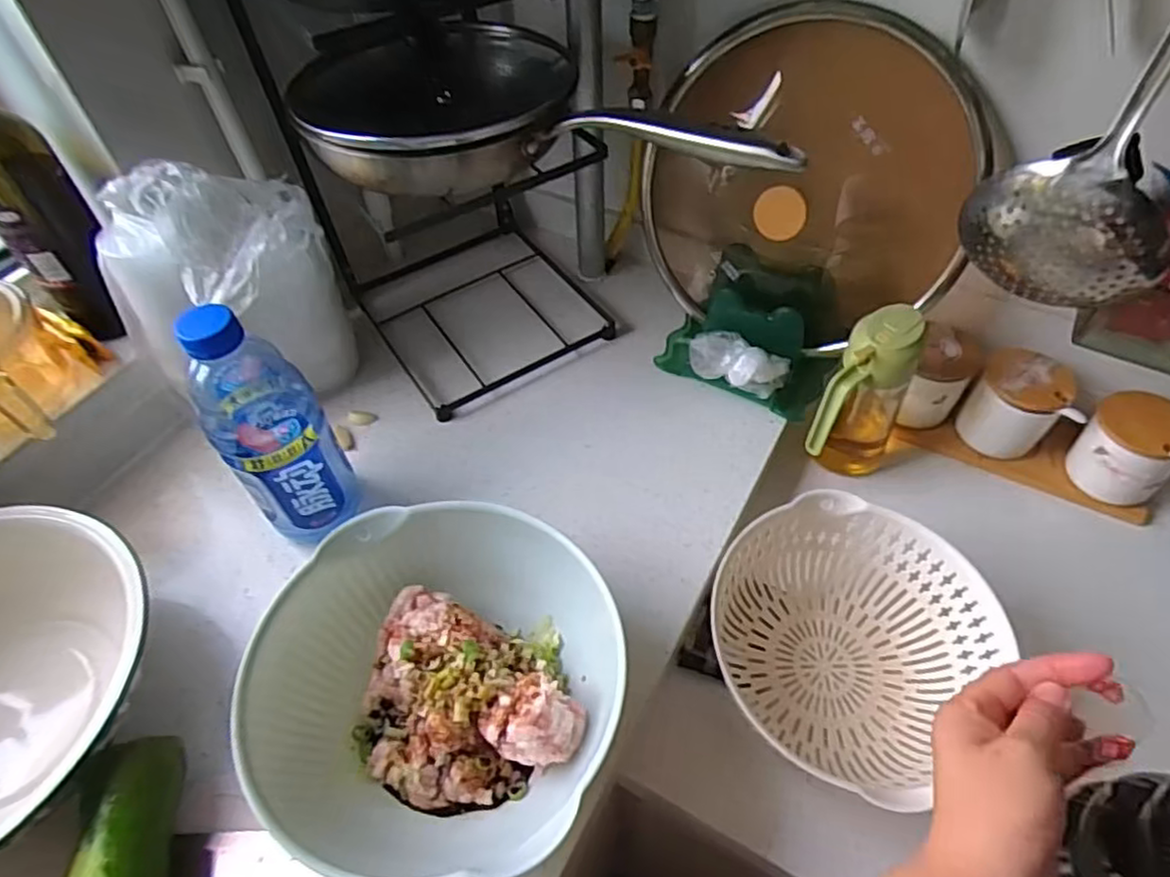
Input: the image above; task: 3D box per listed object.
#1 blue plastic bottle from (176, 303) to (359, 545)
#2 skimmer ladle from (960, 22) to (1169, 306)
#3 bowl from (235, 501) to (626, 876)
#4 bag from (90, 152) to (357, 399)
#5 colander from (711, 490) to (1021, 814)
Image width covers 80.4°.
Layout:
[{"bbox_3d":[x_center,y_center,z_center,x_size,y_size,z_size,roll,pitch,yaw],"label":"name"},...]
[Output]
[{"bbox_3d":[-0.255,-0.012,0.559,0.080,0.222,0.076,-32,57,-22],"label":"blue plastic bottle"},{"bbox_3d":[0.381,-0.257,0.443,0.141,0.395,0.058,36,60,26],"label":"skimmer ladle"},{"bbox_3d":[-0.098,0.174,0.498,0.240,0.113,0.212,4,51,5],"label":"bowl"},{"bbox_3d":[-0.321,-0.141,0.649,0.164,0.208,0.147,14,53,12],"label":"bag"},{"bbox_3d":[0.215,0.159,0.571,0.205,0.102,0.185,35,60,26],"label":"colander"}]

